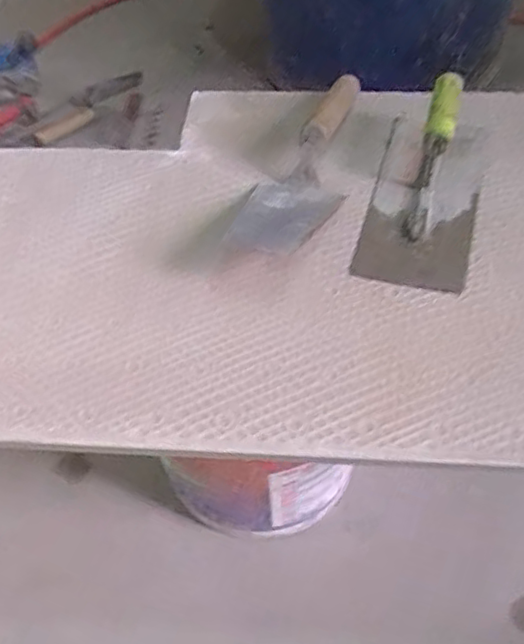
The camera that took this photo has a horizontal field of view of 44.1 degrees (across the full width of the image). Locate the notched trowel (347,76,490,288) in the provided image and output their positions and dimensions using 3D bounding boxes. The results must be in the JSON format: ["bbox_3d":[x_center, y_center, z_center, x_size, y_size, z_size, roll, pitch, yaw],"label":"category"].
[{"bbox_3d":[0.169,-0.164,0.647,0.110,0.081,0.276,12,54,15],"label":"notched trowel"}]

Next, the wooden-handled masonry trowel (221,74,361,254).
[{"bbox_3d":[0.056,-0.181,0.685,0.092,0.069,0.285,23,54,19],"label":"wooden-handled masonry trowel"}]

